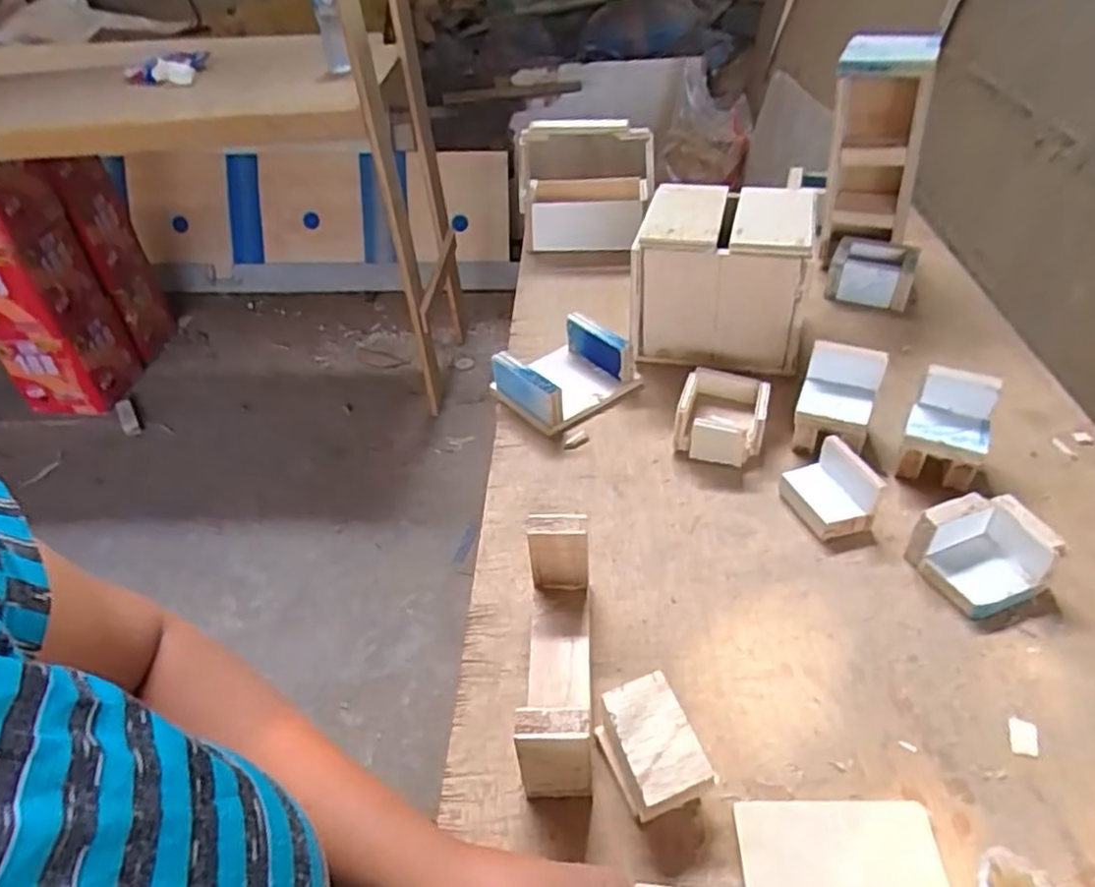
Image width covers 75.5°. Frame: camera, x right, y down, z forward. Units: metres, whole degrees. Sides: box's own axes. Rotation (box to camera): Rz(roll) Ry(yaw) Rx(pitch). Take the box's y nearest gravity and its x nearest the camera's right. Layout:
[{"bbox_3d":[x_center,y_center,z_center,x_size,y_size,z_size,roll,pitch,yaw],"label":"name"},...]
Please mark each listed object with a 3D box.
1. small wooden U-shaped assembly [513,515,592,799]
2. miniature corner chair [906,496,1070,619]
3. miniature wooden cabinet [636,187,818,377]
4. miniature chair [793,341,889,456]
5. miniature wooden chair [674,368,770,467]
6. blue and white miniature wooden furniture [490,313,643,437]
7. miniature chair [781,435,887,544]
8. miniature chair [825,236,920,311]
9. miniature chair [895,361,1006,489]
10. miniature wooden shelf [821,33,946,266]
[{"bbox_3d":[0.007,0.128,0.445,0.041,0.074,0.155,-2,41,5],"label":"small wooden U-shaped assembly"},{"bbox_3d":[0.301,0.076,0.490,0.068,0.046,0.067,-16,42,-11],"label":"miniature corner chair"},{"bbox_3d":[0.172,-0.163,0.707,0.152,0.144,0.135,6,42,14],"label":"miniature wooden cabinet"},{"bbox_3d":[0.244,-0.034,0.601,0.062,0.075,0.069,16,45,24],"label":"miniature chair"},{"bbox_3d":[0.153,-0.024,0.622,0.074,0.046,0.078,9,43,17],"label":"miniature wooden chair"},{"bbox_3d":[0.014,-0.069,0.688,0.113,0.052,0.100,-34,48,-28],"label":"blue and white miniature wooden furniture"},{"bbox_3d":[0.220,0.033,0.546,0.053,0.044,0.066,-16,42,-11],"label":"miniature chair"},{"bbox_3d":[0.363,-0.190,0.792,0.085,0.047,0.081,15,45,23],"label":"miniature chair"},{"bbox_3d":[0.318,-0.011,0.566,0.062,0.079,0.056,15,45,23],"label":"miniature chair"},{"bbox_3d":[0.353,-0.314,0.765,0.090,0.208,0.071,17,44,22],"label":"miniature wooden shelf"}]

